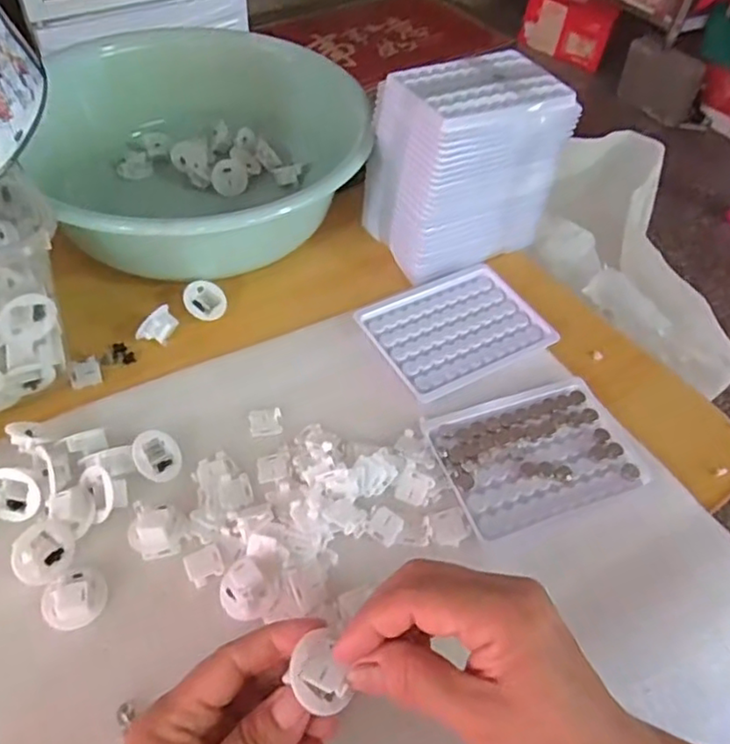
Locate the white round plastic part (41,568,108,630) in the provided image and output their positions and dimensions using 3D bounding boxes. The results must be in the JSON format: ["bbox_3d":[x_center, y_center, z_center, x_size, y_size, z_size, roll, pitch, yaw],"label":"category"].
[{"bbox_3d":[-0.155,0.121,0.337,0.027,0.015,0.032,36,57,22],"label":"white round plastic part"}]

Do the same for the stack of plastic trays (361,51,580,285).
[{"bbox_3d":[0.082,-0.172,0.523,0.133,0.133,0.097,-21,56,-20],"label":"stack of plastic trays"}]

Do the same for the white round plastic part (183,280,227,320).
[{"bbox_3d":[-0.126,-0.054,0.492,0.033,0.016,0.033,6,73,-22],"label":"white round plastic part"}]

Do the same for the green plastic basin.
[{"bbox_3d":[-0.140,-0.192,0.568,0.268,0.103,0.268,2,51,-3],"label":"green plastic basin"}]

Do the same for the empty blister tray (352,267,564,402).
[{"bbox_3d":[0.069,-0.035,0.486,0.130,0.006,0.100,-24,57,-22],"label":"empty blister tray"}]

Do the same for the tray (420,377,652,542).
[{"bbox_3d":[0.111,0.051,0.415,0.126,0.009,0.092,-15,54,-16],"label":"tray"}]

